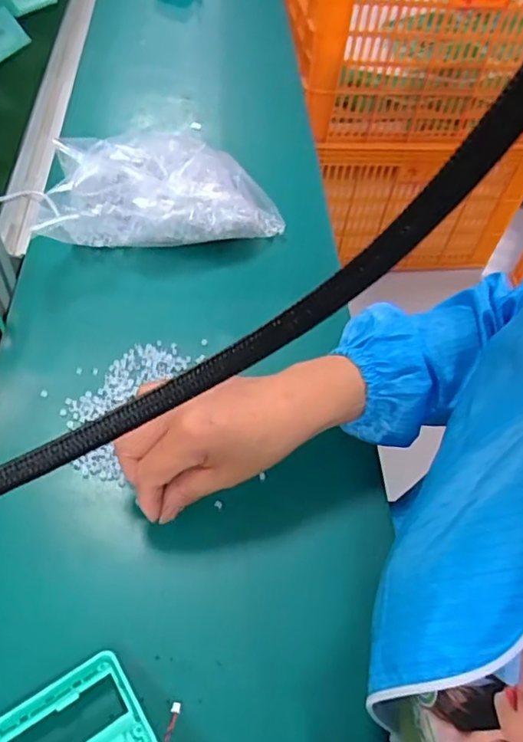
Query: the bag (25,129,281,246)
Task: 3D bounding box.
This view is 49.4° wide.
[{"bbox_3d":[-0.097,-0.173,0.551,0.219,0.070,0.098,-7,56,-10],"label":"bag"}]

